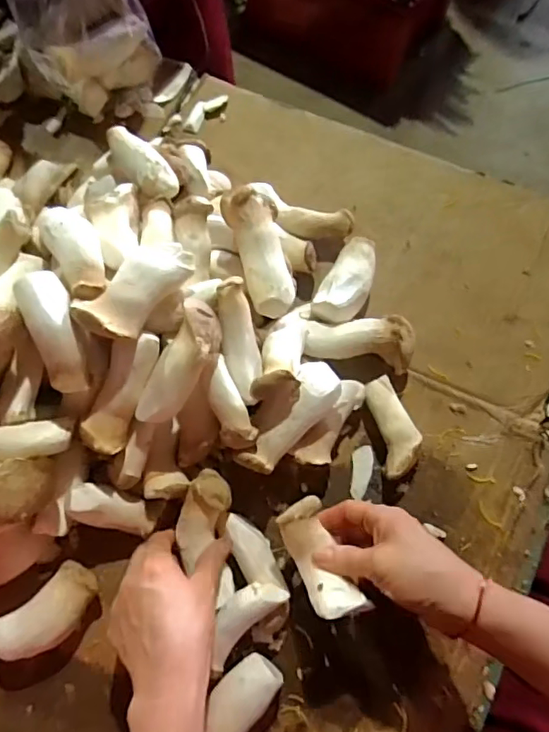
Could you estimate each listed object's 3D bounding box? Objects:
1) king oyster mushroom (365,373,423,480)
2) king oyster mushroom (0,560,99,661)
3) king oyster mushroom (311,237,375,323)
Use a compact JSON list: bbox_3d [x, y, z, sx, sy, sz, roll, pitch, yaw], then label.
[{"bbox_3d":[0.110,0.056,0.514,0.036,0.035,0.091,-11,71,-2],"label":"king oyster mushroom"},{"bbox_3d":[-0.187,0.208,0.469,0.089,0.038,0.044,-39,74,-11],"label":"king oyster mushroom"},{"bbox_3d":[0.073,-0.081,0.551,0.046,0.050,0.097,22,73,9],"label":"king oyster mushroom"}]

